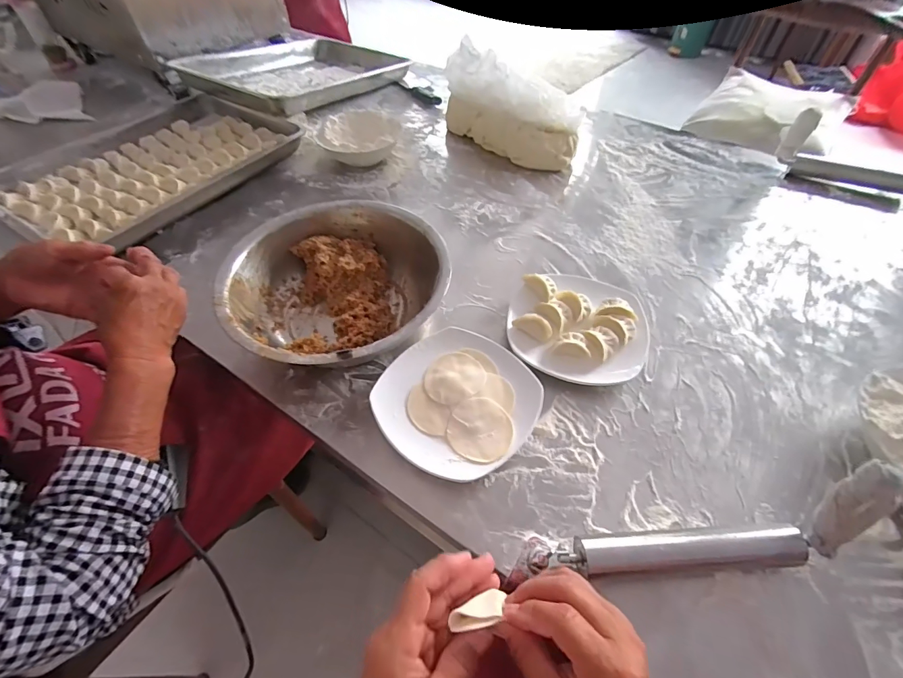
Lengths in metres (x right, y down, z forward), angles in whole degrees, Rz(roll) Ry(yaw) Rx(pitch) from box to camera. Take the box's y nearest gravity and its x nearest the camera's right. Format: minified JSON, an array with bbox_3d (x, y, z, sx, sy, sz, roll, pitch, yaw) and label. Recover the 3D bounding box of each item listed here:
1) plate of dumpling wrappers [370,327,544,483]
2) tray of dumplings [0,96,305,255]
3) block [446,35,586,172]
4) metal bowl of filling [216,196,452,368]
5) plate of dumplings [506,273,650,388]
[{"bbox_3d":[0.007,0.070,0.485,0.177,0.018,0.174,32,58,23],"label":"plate of dumpling wrappers"},{"bbox_3d":[-0.578,-0.339,0.778,0.406,0.041,0.472,25,55,18],"label":"tray of dumplings"},{"bbox_3d":[0.112,-0.456,0.813,0.298,0.154,0.096,31,57,22],"label":"block"},{"bbox_3d":[-0.144,-0.066,0.548,0.269,0.081,0.274,0,51,0],"label":"metal bowl of filling"},{"bbox_3d":[0.171,-0.026,0.553,0.179,0.033,0.183,11,52,8],"label":"plate of dumplings"}]

